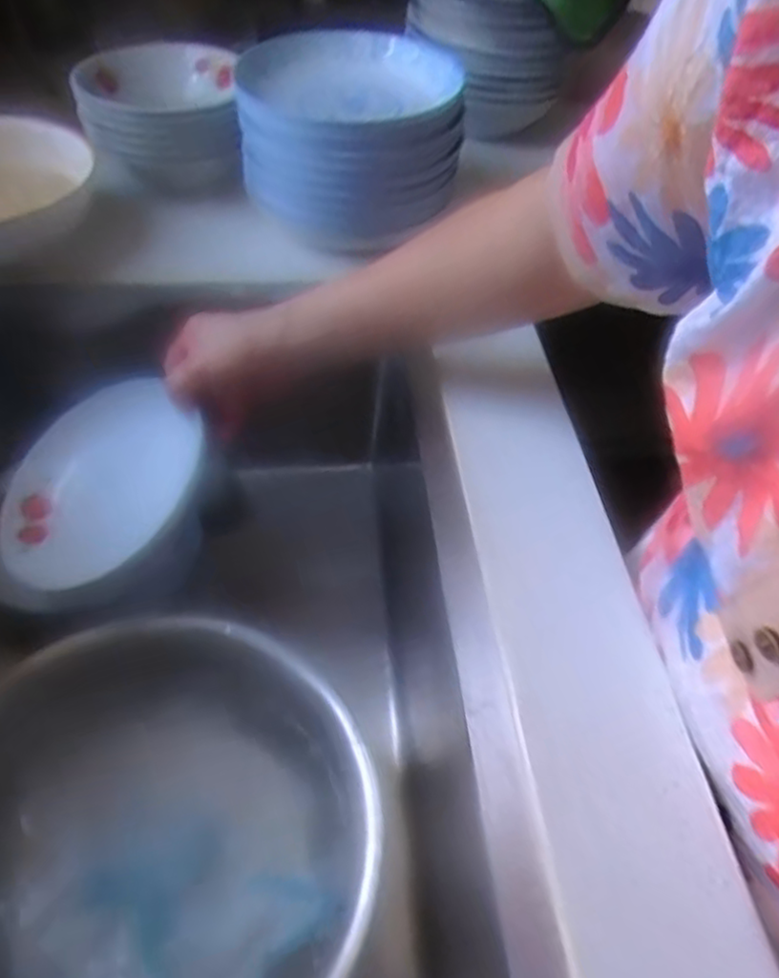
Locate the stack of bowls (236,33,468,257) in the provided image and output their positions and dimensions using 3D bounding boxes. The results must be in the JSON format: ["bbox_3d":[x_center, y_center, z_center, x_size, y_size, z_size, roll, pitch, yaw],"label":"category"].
[{"bbox_3d":[-0.032,-0.282,0.573,0.176,0.111,0.157,6,49,0],"label":"stack of bowls"}]

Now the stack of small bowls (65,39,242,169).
[{"bbox_3d":[-0.194,-0.326,0.612,0.132,0.093,0.128,-6,50,-10],"label":"stack of small bowls"}]

